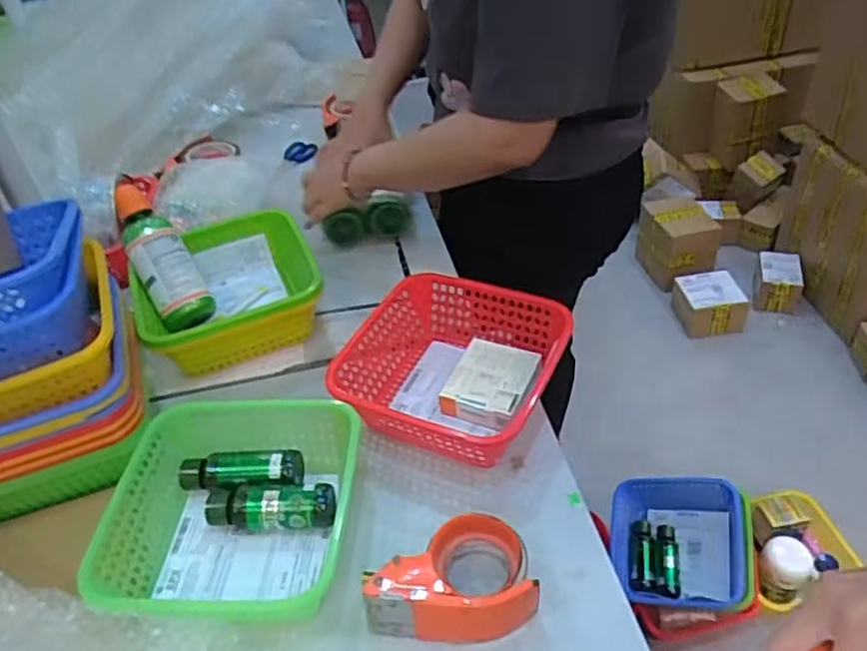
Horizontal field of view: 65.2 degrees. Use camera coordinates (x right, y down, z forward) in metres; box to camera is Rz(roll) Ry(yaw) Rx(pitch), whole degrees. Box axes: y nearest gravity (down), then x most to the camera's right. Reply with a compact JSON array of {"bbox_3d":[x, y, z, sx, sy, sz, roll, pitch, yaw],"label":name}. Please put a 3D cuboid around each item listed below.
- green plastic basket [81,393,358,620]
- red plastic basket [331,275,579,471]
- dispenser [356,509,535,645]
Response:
[{"bbox_3d":[-0.191,0.185,0.651,0.214,0.083,0.220,-4,41,4],"label":"green plastic basket"},{"bbox_3d":[0.017,0.051,0.771,0.223,0.085,0.215,13,45,22],"label":"red plastic basket"},{"bbox_3d":[0.014,0.222,0.594,0.142,0.067,0.095,-4,41,3],"label":"dispenser"}]

